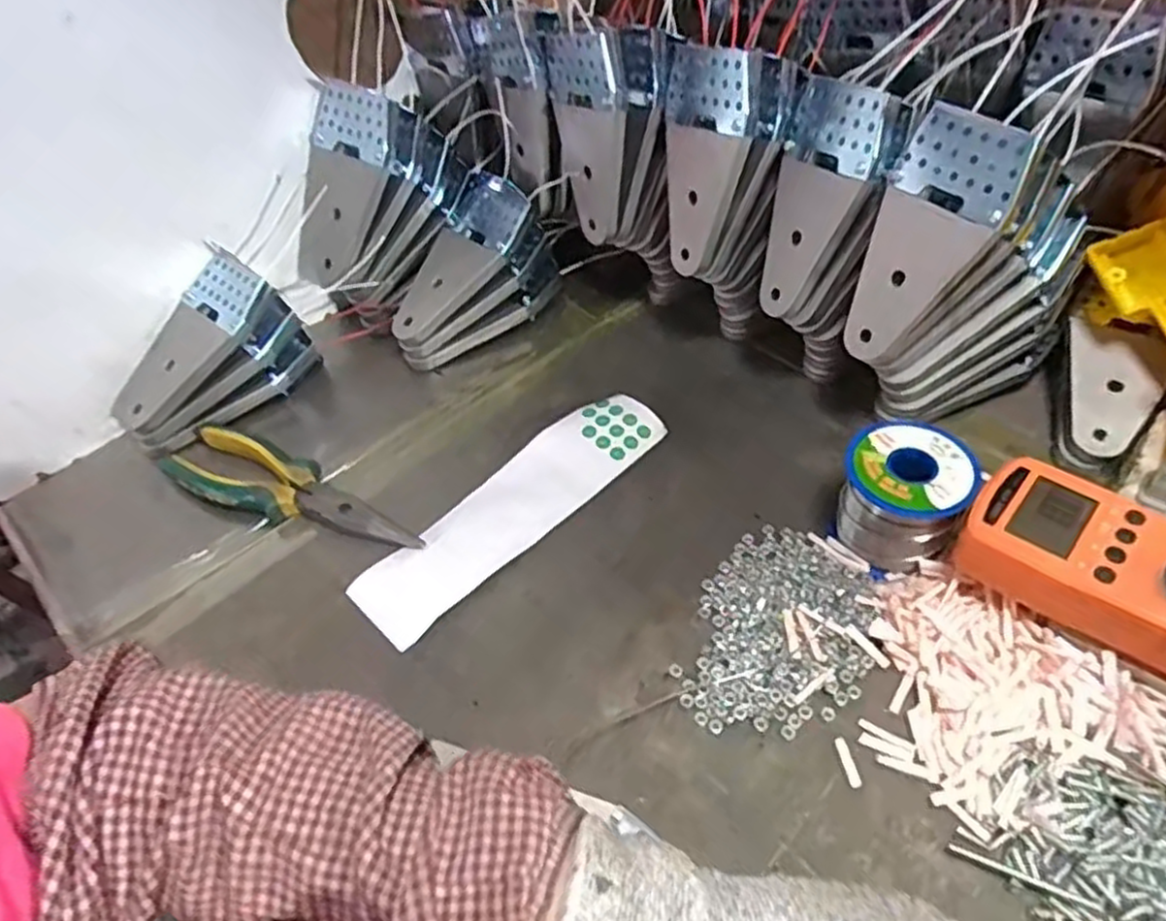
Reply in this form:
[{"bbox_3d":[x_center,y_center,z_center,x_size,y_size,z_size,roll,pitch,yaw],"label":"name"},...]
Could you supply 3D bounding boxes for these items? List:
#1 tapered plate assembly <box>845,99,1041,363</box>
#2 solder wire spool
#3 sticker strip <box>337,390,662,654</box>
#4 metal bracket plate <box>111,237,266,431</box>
[{"bbox_3d":[0.187,-0.119,0.410,0.011,0.136,0.068,-11,43,-40],"label":"tapered plate assembly"},{"bbox_3d":[0.176,0.021,0.409,0.062,0.060,0.065,12,51,15],"label":"solder wire spool"},{"bbox_3d":[-0.040,0.028,0.466,0.222,0.010,0.060,-39,55,-23],"label":"sticker strip"},{"bbox_3d":[-0.278,-0.078,0.513,0.067,0.019,0.142,37,89,31],"label":"metal bracket plate"}]

